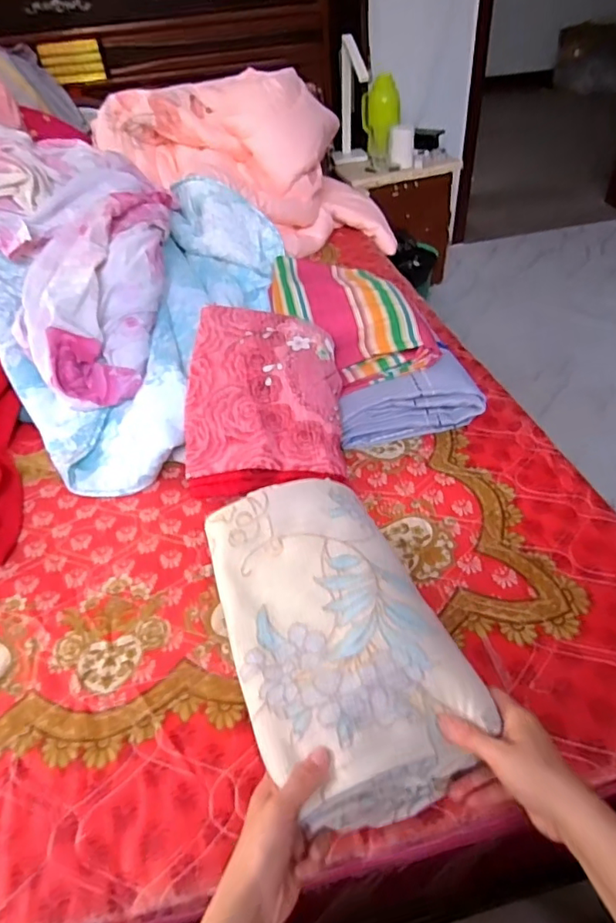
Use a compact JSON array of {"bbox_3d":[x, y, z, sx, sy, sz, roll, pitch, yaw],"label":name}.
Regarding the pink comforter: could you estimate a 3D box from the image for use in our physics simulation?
[{"bbox_3d":[-0.141,-0.849,1.560,0.806,0.416,0.561,-27,47,-21],"label":"pink comforter"}]

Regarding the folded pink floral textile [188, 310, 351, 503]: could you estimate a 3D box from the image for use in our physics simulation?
[{"bbox_3d":[-0.075,-0.107,0.891,0.260,0.072,0.342,-4,68,5],"label":"folded pink floral textile"}]

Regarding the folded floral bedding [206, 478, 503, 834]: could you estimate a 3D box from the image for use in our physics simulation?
[{"bbox_3d":[0.023,0.174,0.563,0.203,0.116,0.325,-20,44,-15],"label":"folded floral bedding"}]

